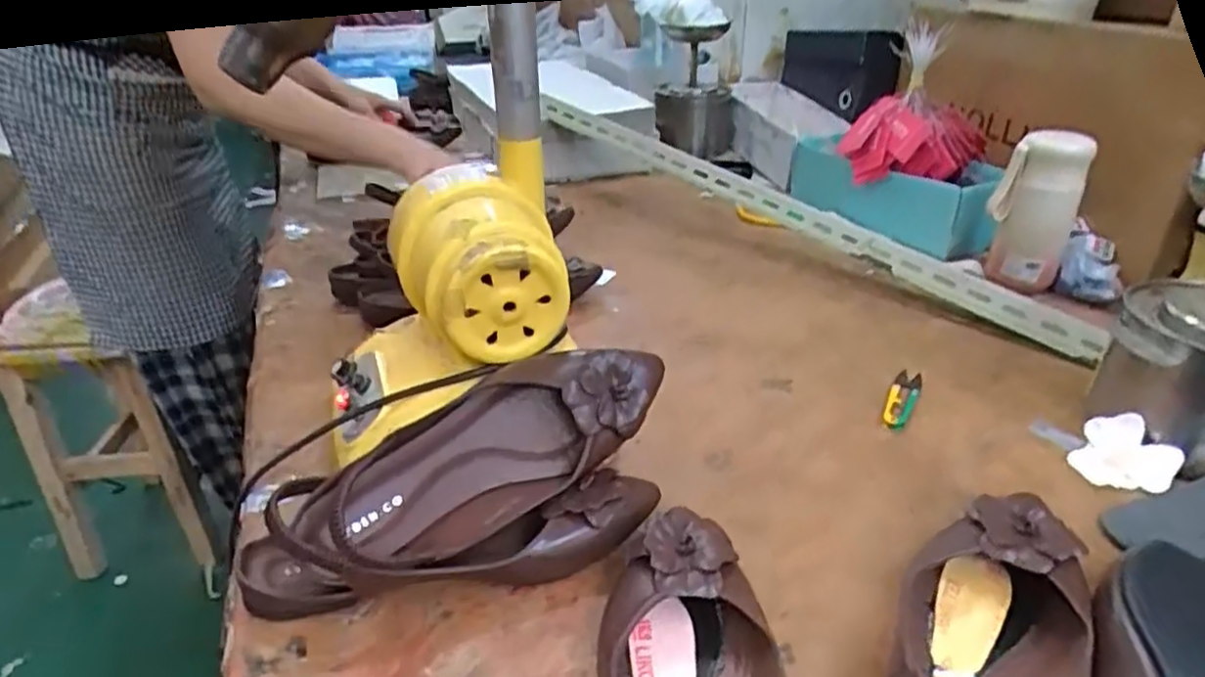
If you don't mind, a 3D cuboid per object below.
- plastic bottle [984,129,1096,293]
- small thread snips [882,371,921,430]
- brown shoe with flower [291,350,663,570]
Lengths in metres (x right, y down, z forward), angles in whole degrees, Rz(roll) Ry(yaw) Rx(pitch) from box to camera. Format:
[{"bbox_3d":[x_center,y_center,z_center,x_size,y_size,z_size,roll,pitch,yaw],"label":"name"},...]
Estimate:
[{"bbox_3d":[0.472,-0.136,0.786,0.079,0.174,0.057,21,37,35],"label":"plastic bottle"},{"bbox_3d":[0.271,0.054,0.645,0.024,0.007,0.100,15,34,27],"label":"small thread snips"},{"bbox_3d":[-0.074,0.081,0.492,0.257,0.068,0.097,-26,76,-21],"label":"brown shoe with flower"}]

